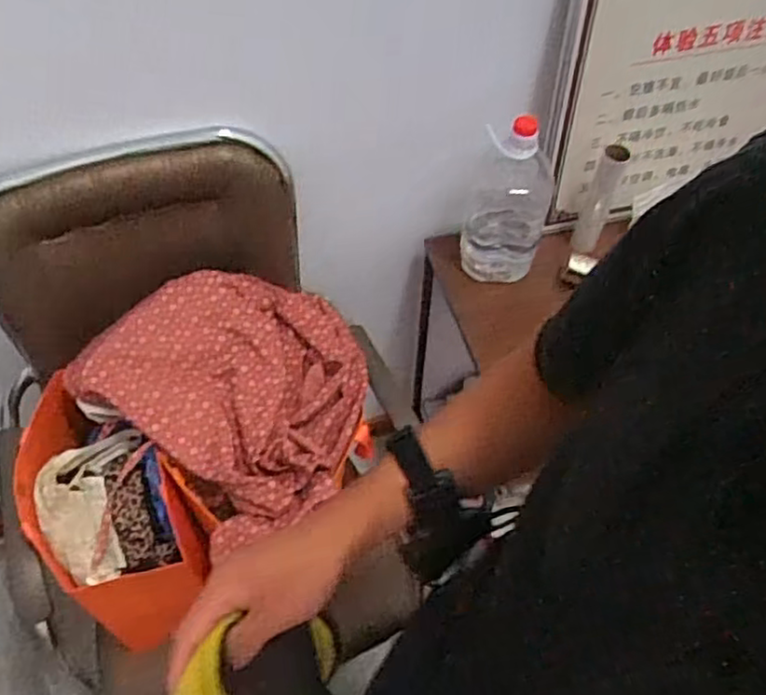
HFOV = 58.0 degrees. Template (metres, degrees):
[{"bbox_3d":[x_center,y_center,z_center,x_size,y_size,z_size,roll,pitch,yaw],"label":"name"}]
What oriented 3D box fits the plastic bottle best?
[{"bbox_3d":[0.200,-0.243,1.074,0.120,0.264,0.146,12,55,8],"label":"plastic bottle"}]

